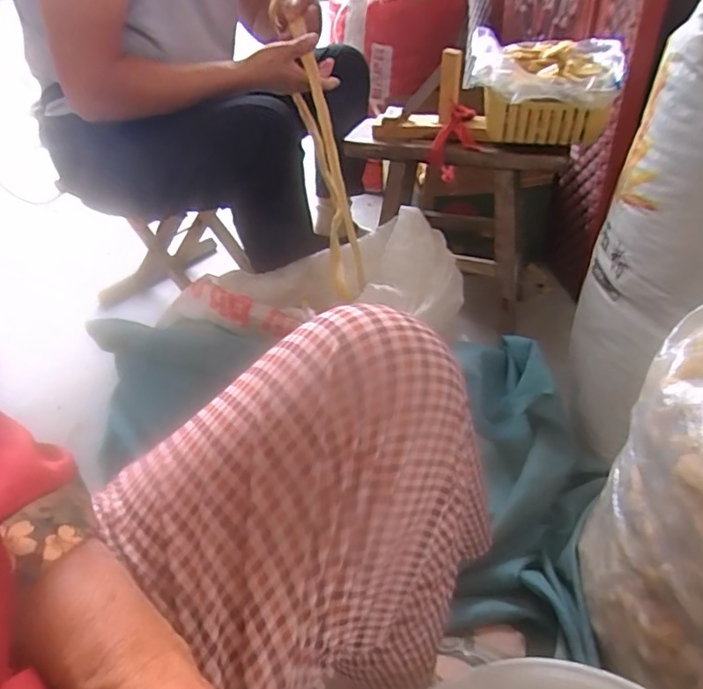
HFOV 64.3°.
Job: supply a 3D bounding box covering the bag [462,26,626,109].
[{"bbox_3d":[0.271,-0.398,0.797,0.212,0.049,0.211,8,40,15],"label":"bag"}]

